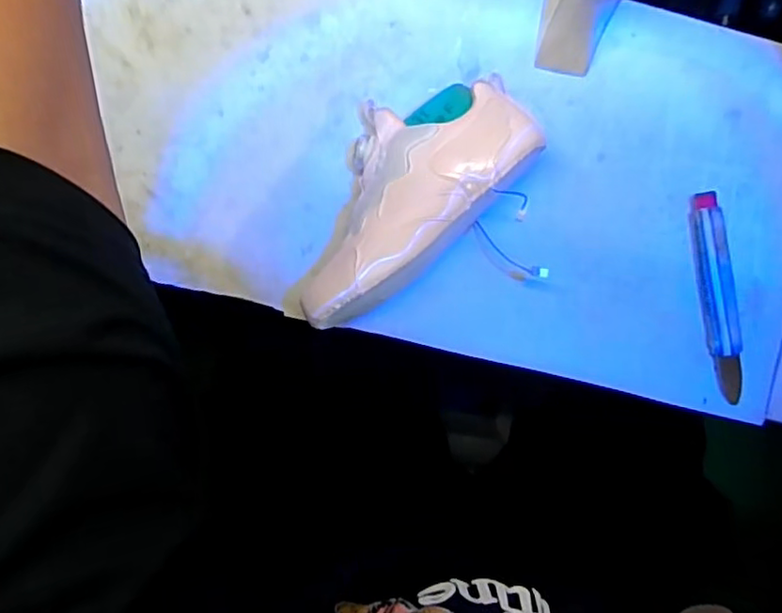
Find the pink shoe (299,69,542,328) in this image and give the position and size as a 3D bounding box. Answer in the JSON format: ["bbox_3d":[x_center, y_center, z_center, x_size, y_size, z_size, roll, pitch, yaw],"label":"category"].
[{"bbox_3d":[0.007,-0.081,0.439,0.204,0.081,0.107,-43,95,0],"label":"pink shoe"}]

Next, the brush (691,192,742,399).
[{"bbox_3d":[0.258,-0.006,0.493,0.027,0.015,0.164,-9,95,-3],"label":"brush"}]

